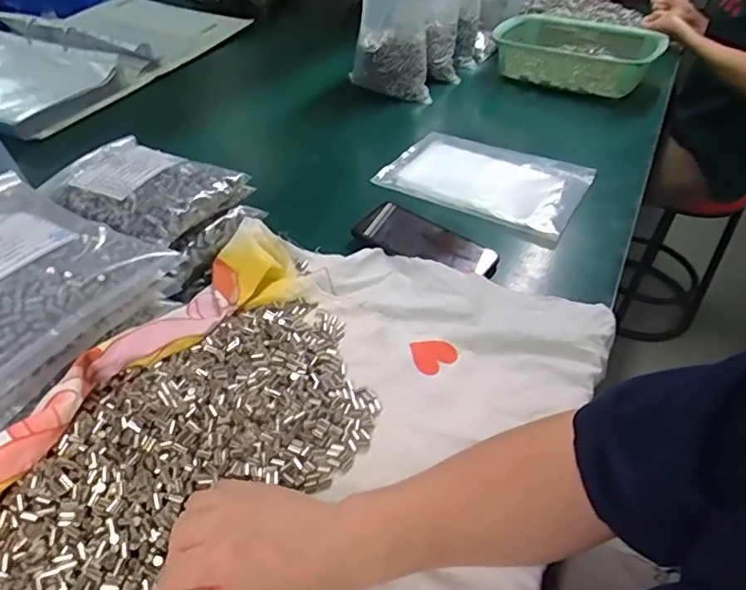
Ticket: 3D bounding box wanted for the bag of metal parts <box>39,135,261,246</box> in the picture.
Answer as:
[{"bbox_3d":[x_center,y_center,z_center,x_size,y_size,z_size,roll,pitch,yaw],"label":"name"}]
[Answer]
[{"bbox_3d":[-0.240,-0.115,0.579,0.172,0.040,0.142,20,44,17],"label":"bag of metal parts"}]

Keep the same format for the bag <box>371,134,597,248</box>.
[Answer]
[{"bbox_3d":[0.154,-0.162,0.766,0.256,0.023,0.178,25,46,22],"label":"bag"}]

